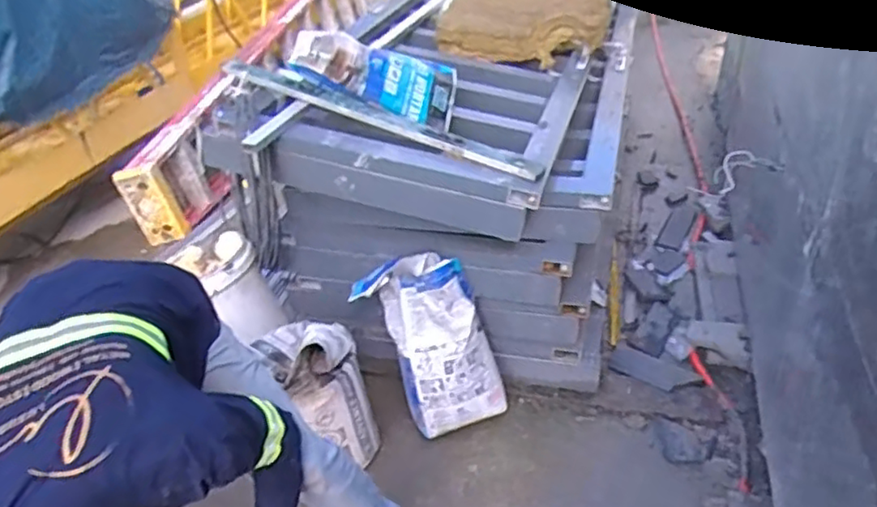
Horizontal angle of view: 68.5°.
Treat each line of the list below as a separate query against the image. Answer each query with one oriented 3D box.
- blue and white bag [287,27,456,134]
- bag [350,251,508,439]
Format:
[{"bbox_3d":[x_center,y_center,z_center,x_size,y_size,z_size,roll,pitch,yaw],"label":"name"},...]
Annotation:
[{"bbox_3d":[-0.152,-0.468,1.716,0.462,0.143,0.192,13,27,-28],"label":"blue and white bag"},{"bbox_3d":[-0.010,0.242,1.748,0.293,0.502,0.104,-24,8,5],"label":"bag"}]

